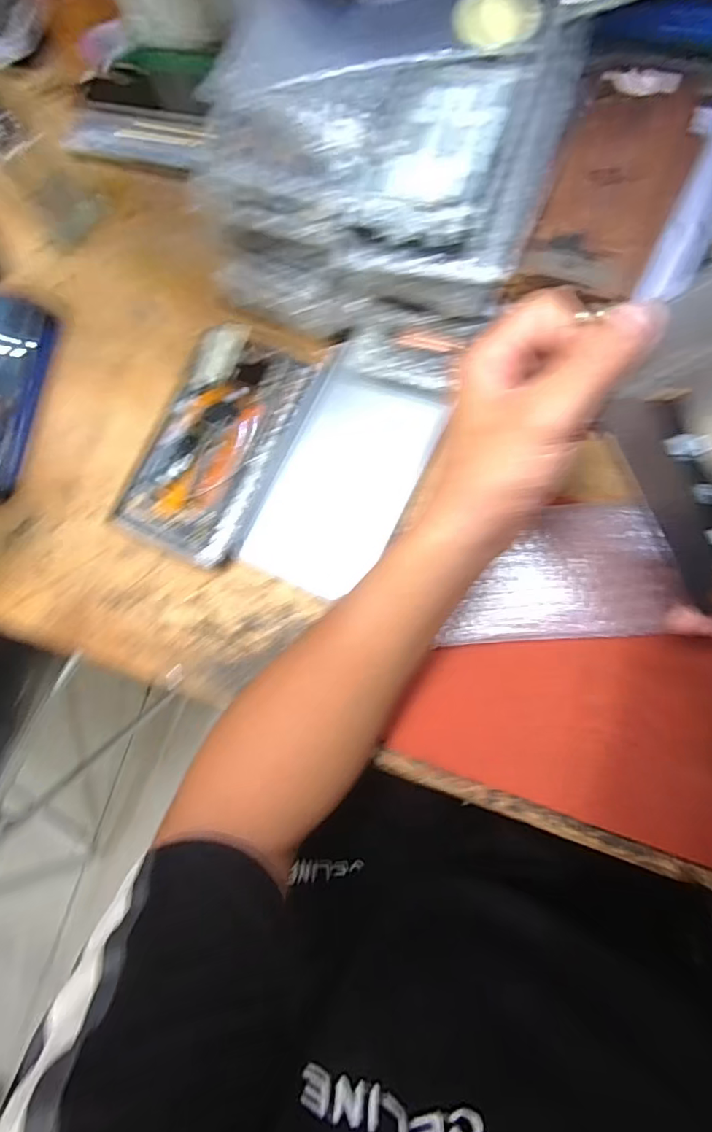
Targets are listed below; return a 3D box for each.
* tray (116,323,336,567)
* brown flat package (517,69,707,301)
[{"bbox_3d":[-0.102,-0.092,0.384,0.098,0.021,0.172,26,85,10],"label":"tray"},{"bbox_3d":[0.156,-0.227,0.305,0.073,0.012,0.144,20,84,9],"label":"brown flat package"}]

